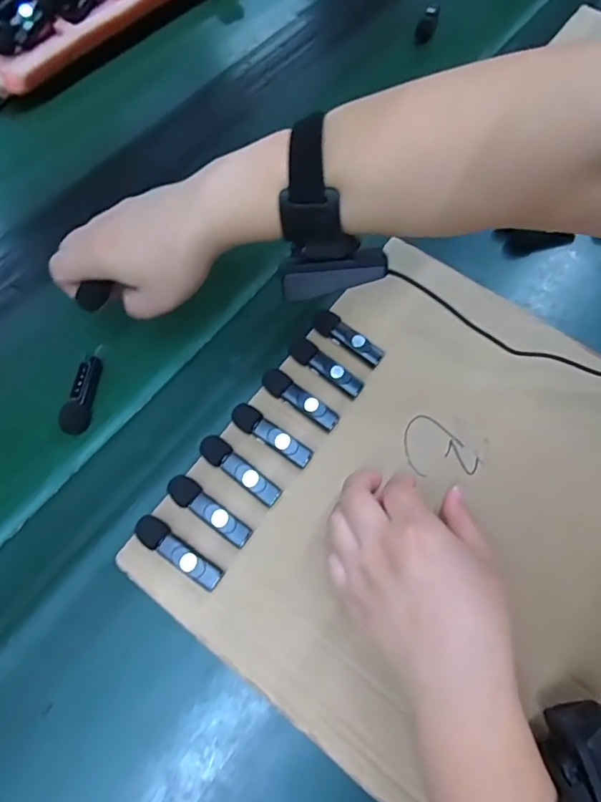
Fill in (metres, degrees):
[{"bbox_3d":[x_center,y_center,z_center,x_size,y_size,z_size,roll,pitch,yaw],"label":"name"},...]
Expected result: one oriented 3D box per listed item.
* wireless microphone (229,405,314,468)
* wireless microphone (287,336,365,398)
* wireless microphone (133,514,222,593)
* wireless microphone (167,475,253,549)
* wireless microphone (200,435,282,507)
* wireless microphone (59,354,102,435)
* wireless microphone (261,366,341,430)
[{"bbox_3d":[-0.022,0.025,0.365,0.064,0.014,0.017,31,69,16],"label":"wireless microphone"},{"bbox_3d":[0.019,-0.026,0.389,0.066,0.015,0.017,34,70,17],"label":"wireless microphone"},{"bbox_3d":[-0.081,0.100,0.331,0.065,0.015,0.018,32,69,17],"label":"wireless microphone"},{"bbox_3d":[-0.062,0.074,0.342,0.064,0.015,0.017,31,69,16],"label":"wireless microphone"},{"bbox_3d":[-0.042,0.048,0.354,0.067,0.014,0.019,35,70,17],"label":"wireless microphone"},{"bbox_3d":[-0.169,-0.006,0.392,0.017,0.024,0.066,2,64,3],"label":"wireless microphone"},{"bbox_3d":[-0.001,-0.002,0.377,0.064,0.014,0.017,31,69,16],"label":"wireless microphone"}]

